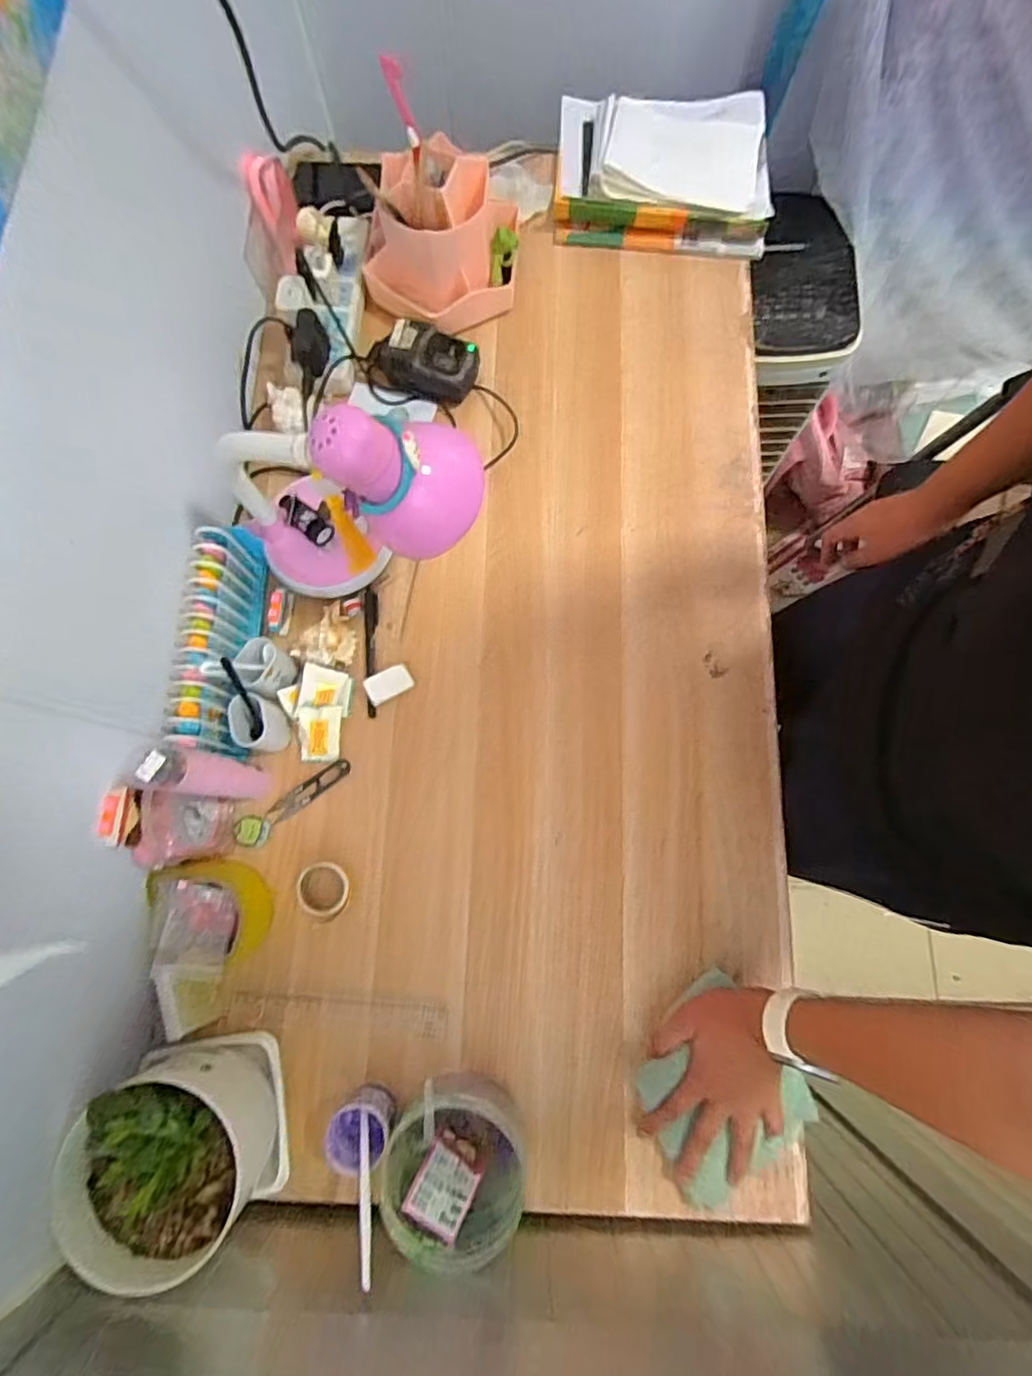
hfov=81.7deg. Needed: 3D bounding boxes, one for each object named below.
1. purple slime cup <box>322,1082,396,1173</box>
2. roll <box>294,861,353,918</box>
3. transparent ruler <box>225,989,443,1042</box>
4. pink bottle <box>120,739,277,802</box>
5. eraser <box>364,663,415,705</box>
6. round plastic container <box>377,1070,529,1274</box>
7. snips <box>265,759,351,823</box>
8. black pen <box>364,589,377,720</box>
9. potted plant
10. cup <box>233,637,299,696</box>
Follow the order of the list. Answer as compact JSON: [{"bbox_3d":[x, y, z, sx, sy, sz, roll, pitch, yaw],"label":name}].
[{"bbox_3d":[-0.136,0.385,0.520,0.052,0.039,0.062,21,78,5],"label":"purple slime cup"},{"bbox_3d":[-0.185,0.193,0.574,0.048,0.018,0.048,0,77,1],"label":"roll"},{"bbox_3d":[-0.169,0.307,0.564,0.205,0.008,0.030,5,77,2],"label":"transparent ruler"},{"bbox_3d":[-0.268,0.076,0.522,0.038,0.189,0.037,12,77,3],"label":"pink bottle"},{"bbox_3d":[-0.132,-0.003,0.626,0.048,0.015,0.029,-24,78,-5],"label":"eraser"},{"bbox_3d":[-0.046,0.406,0.505,0.116,0.073,0.117,0,77,1],"label":"round plastic container"},{"bbox_3d":[-0.211,0.105,0.612,0.093,0.004,0.022,-36,79,-7],"label":"snips"},{"bbox_3d":[-0.154,-0.039,0.634,0.013,0.010,0.138,-3,77,0],"label":"black pen"},{"bbox_3d":[-0.281,0.374,0.476,0.148,0.144,0.134,-11,77,-2],"label":"potted plant"},{"bbox_3d":[-0.254,-0.020,0.607,0.043,0.056,0.048,44,81,10],"label":"cup"}]

